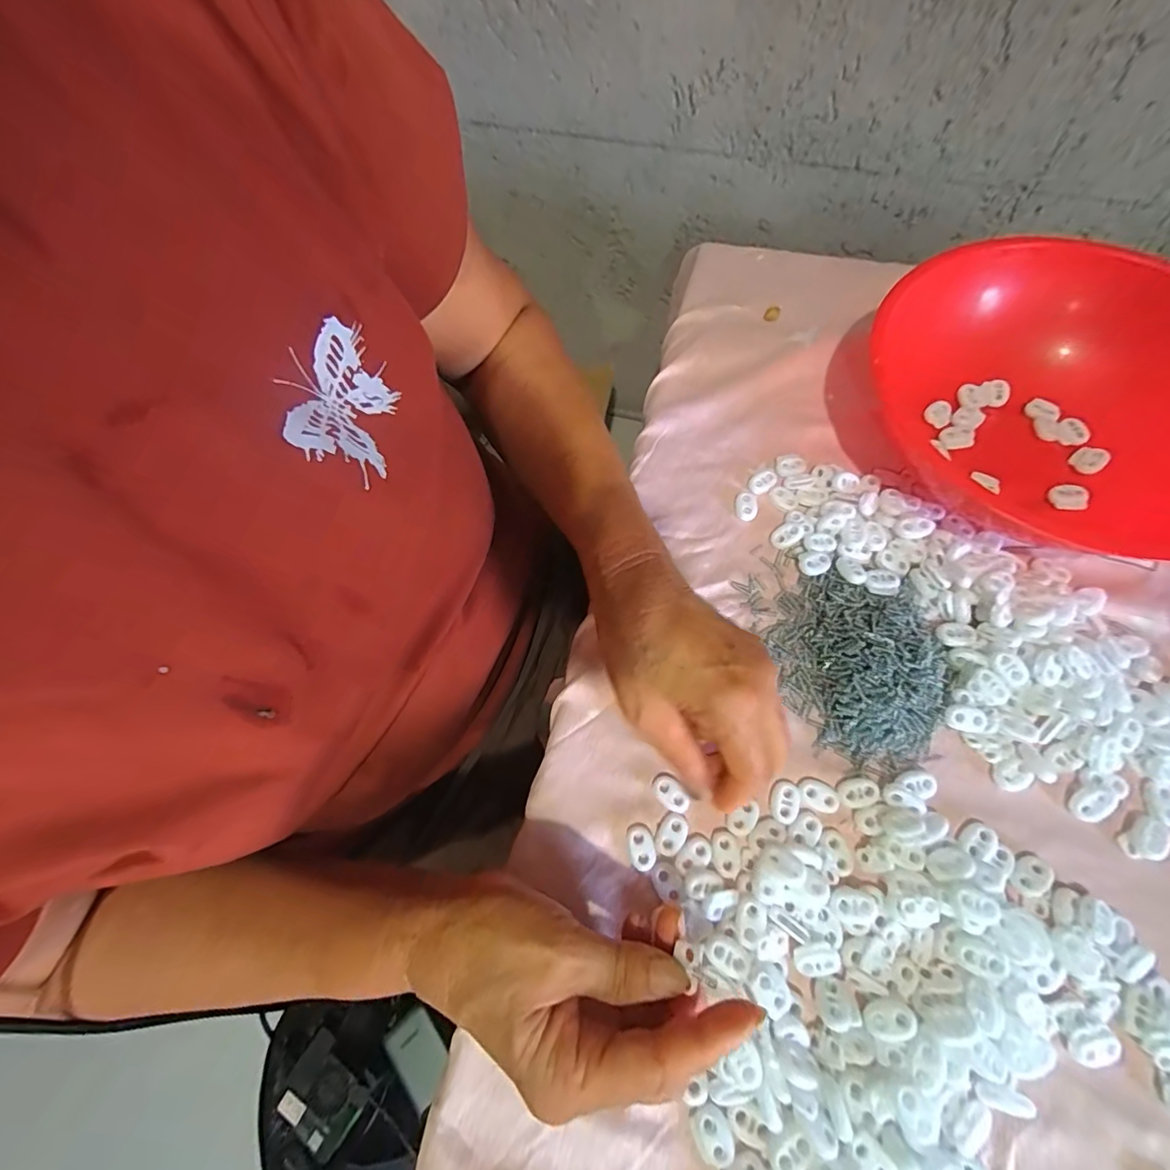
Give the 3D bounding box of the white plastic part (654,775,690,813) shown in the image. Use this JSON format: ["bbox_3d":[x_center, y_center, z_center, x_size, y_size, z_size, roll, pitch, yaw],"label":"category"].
[{"bbox_3d":[0.050,0.122,0.292,0.013,0.005,0.022,-39,70,-13],"label":"white plastic part"}]

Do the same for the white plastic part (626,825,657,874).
[{"bbox_3d":[0.032,0.148,0.282,0.015,0.005,0.023,-14,67,-3],"label":"white plastic part"}]

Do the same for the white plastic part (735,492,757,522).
[{"bbox_3d":[0.117,-0.057,0.364,0.014,0.008,0.020,-5,67,1],"label":"white plastic part"}]

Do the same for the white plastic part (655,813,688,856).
[{"bbox_3d":[0.049,0.140,0.281,0.015,0.004,0.022,26,71,14],"label":"white plastic part"}]

